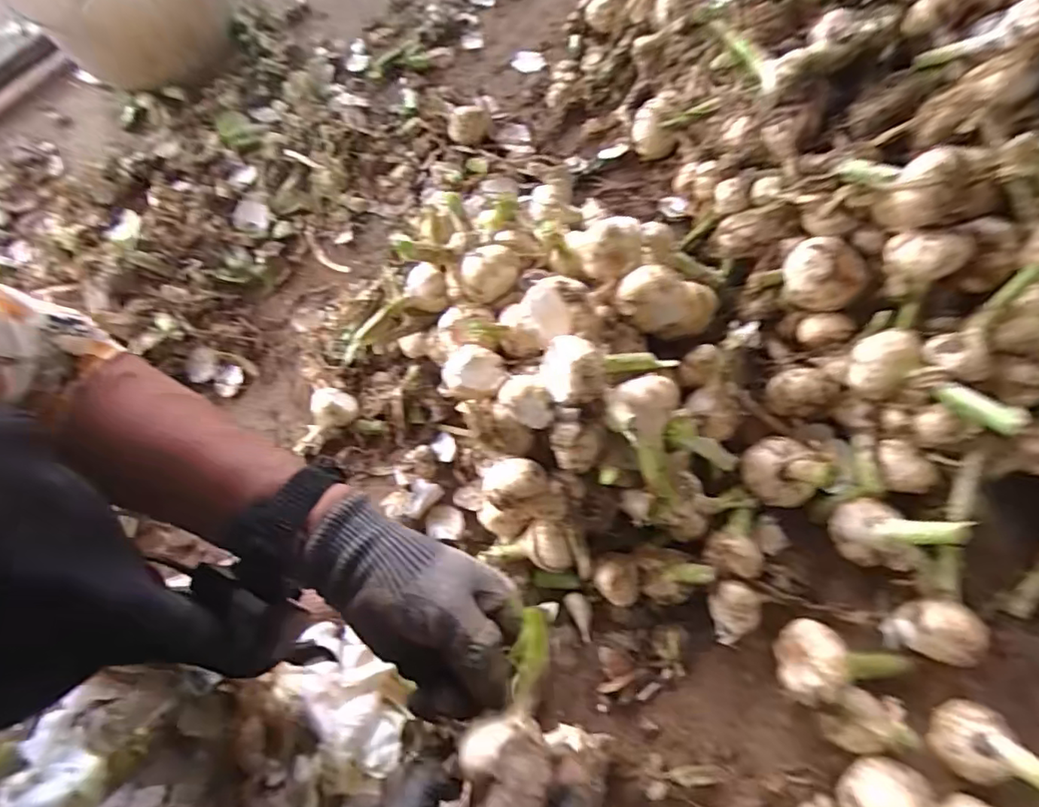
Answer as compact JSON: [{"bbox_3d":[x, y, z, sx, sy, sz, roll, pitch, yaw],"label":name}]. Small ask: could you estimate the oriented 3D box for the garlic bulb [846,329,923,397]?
[{"bbox_3d":[0.295,-0.034,0.449,0.043,0.034,0.046,-1,68,2],"label":"garlic bulb"}]

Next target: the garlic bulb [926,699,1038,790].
[{"bbox_3d":[0.334,0.242,0.394,0.044,0.087,0.051,13,69,8],"label":"garlic bulb"}]

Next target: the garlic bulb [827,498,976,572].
[{"bbox_3d":[0.295,0.105,0.452,0.048,0.091,0.057,-36,71,-11],"label":"garlic bulb"}]

